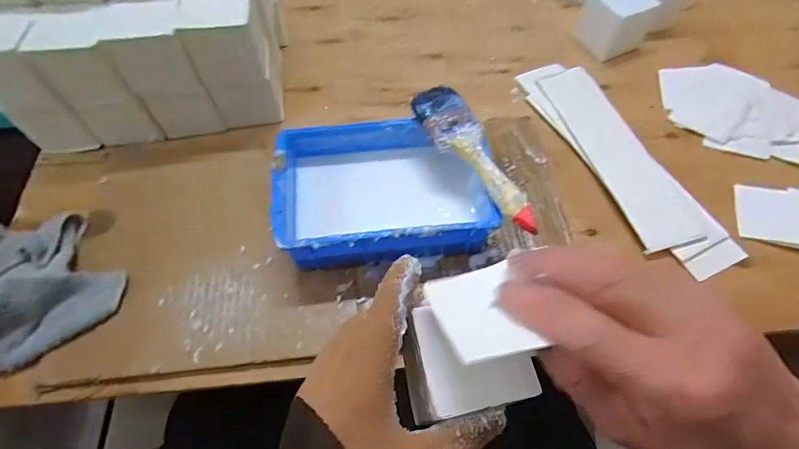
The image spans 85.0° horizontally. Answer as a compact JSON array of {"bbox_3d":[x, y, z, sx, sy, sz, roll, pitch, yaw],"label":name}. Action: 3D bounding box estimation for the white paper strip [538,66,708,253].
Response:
[{"bbox_3d":[0.242,-0.087,0.491,0.066,0.008,0.253,-15,62,-6],"label":"white paper strip"}]

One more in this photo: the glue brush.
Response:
[{"bbox_3d":[0.068,-0.067,0.402,0.048,0.016,0.181,-24,62,-13],"label":"glue brush"}]

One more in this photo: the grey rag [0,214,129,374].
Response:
[{"bbox_3d":[-0.350,0.060,0.399,0.138,0.040,0.144,38,66,22],"label":"grey rag"}]

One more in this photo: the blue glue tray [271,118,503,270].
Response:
[{"bbox_3d":[-0.016,-0.029,0.431,0.194,0.068,0.132,-5,58,-2],"label":"blue glue tray"}]

